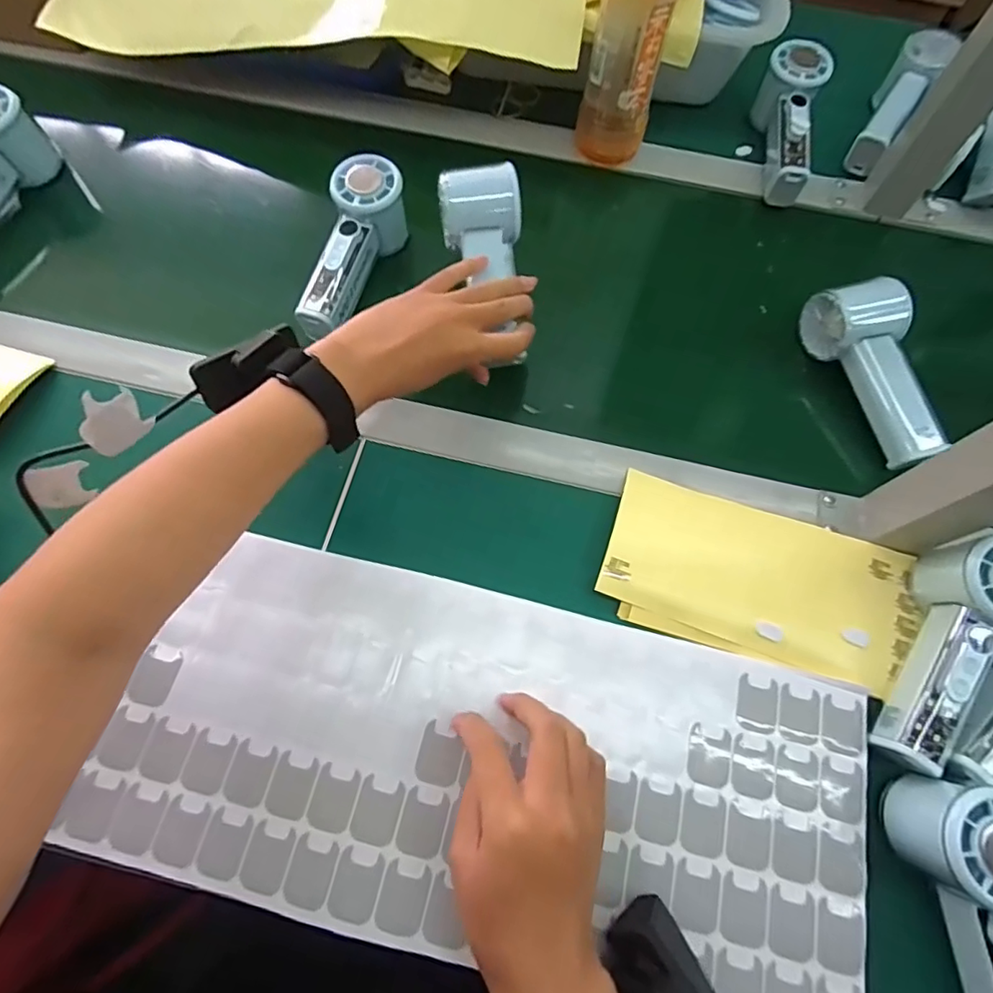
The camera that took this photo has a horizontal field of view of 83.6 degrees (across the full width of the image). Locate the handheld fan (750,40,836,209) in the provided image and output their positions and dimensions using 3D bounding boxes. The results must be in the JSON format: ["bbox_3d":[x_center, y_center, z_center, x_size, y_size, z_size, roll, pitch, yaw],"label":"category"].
[{"bbox_3d":[0.283,-0.356,0.540,0.050,0.057,0.154,7,83,0],"label":"handheld fan"}]

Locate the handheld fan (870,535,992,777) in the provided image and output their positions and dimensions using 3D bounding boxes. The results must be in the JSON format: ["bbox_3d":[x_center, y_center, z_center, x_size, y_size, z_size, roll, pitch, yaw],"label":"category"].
[{"bbox_3d":[0.288,0.097,0.354,0.057,0.054,0.150,30,84,8],"label":"handheld fan"}]

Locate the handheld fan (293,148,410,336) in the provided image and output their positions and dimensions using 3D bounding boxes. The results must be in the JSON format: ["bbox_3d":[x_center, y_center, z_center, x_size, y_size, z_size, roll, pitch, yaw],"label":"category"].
[{"bbox_3d":[-0.116,-0.201,0.455,0.054,0.054,0.155,11,68,2],"label":"handheld fan"}]

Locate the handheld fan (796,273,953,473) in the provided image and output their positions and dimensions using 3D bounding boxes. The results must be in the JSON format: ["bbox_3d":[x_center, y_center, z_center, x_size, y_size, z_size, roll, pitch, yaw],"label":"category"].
[{"bbox_3d":[0.296,-0.096,0.429,0.059,0.045,0.151,-3,68,-4],"label":"handheld fan"}]

